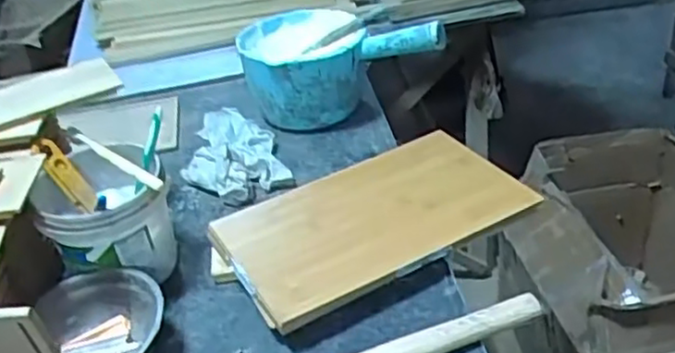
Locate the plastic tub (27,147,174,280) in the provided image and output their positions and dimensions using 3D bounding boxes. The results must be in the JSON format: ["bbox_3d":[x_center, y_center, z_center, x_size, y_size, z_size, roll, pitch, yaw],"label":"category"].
[{"bbox_3d":[-0.224,0.045,0.736,0.121,0.119,0.119,-5,34,3],"label":"plastic tub"}]

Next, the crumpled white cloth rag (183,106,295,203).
[{"bbox_3d":[-0.138,-0.045,0.909,0.118,0.038,0.216,-14,35,-11],"label":"crumpled white cloth rag"}]

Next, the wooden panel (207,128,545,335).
[{"bbox_3d":[0.035,0.038,0.748,0.296,0.020,0.173,-23,38,-21],"label":"wooden panel"}]

